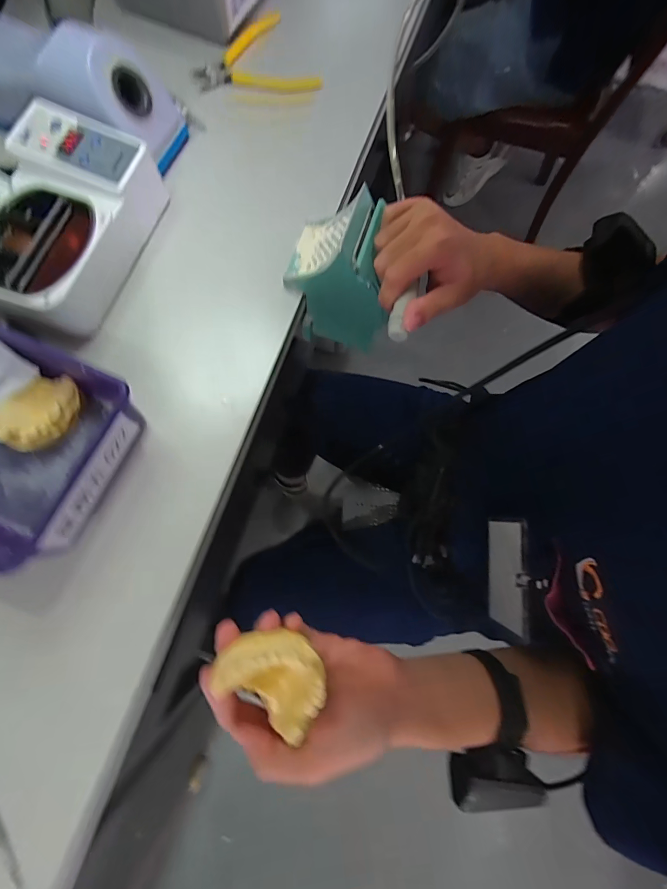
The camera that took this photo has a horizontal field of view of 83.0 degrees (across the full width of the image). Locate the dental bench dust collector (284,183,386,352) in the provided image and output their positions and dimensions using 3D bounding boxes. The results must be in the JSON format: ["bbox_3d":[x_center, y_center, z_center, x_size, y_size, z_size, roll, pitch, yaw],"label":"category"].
[{"bbox_3d":[0.003,-0.177,0.400,0.096,0.152,0.086,3,75,-1],"label":"dental bench dust collector"}]

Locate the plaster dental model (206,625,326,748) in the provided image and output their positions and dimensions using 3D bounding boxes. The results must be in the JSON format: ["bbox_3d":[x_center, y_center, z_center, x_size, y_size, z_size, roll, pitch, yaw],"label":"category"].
[{"bbox_3d":[-0.038,0.146,0.239,0.067,0.020,0.048,32,77,7],"label":"plaster dental model"}]

